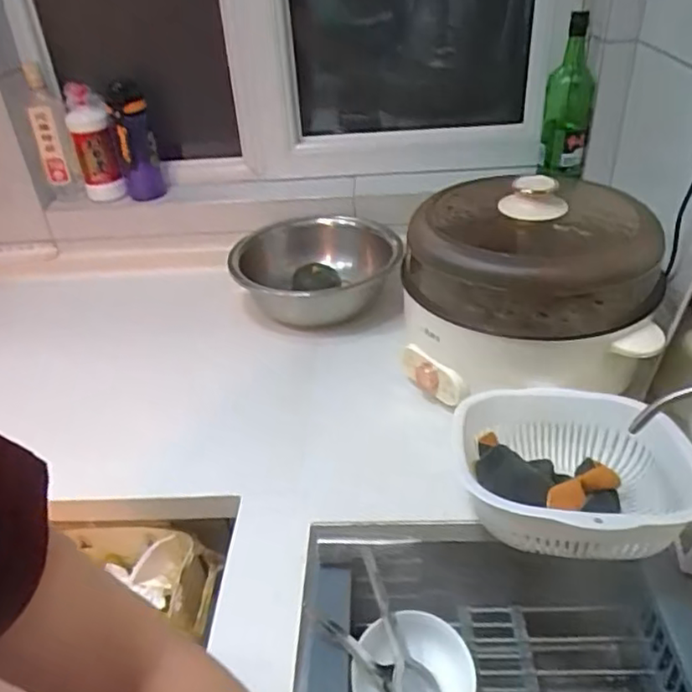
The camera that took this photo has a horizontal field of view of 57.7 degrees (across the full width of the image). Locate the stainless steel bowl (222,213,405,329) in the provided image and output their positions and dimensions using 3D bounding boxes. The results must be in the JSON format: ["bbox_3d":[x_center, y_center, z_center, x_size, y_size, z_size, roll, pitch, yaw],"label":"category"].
[{"bbox_3d":[-0.047,-0.126,1.083,0.274,0.100,0.246,-9,35,-7],"label":"stainless steel bowl"}]

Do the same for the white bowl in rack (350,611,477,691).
[{"bbox_3d":[0.063,0.317,0.608,0.122,0.053,0.106,-9,73,8],"label":"white bowl in rack"}]

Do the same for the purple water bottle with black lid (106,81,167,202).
[{"bbox_3d":[-0.379,-0.359,1.132,0.071,0.209,0.065,-12,35,-12],"label":"purple water bottle with black lid"}]

